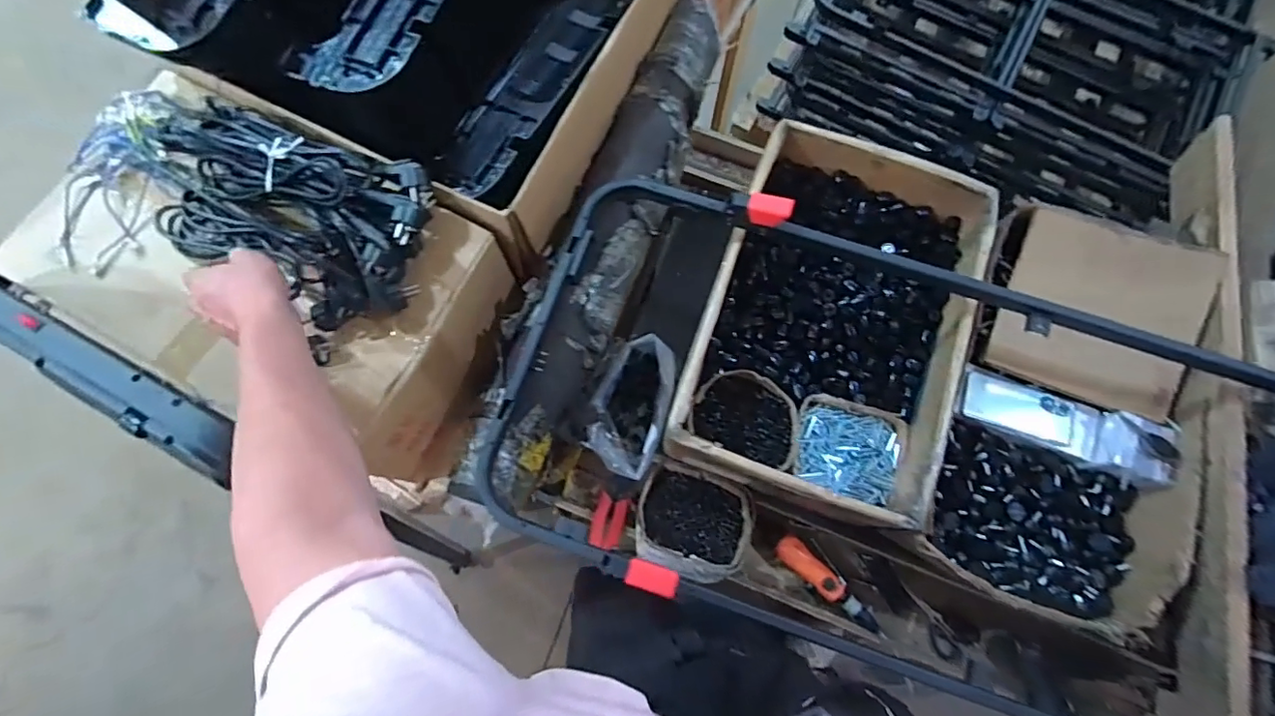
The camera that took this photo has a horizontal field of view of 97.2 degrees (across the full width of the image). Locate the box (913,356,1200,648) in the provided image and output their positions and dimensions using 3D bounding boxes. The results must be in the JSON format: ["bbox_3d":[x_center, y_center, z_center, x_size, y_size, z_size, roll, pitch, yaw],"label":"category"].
[{"bbox_3d":[0.571,0.193,0.791,0.315,0.127,0.321,20,76,6],"label":"box"}]

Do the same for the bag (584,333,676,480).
[{"bbox_3d":[-0.008,0.072,0.865,0.108,0.115,0.208,16,76,4],"label":"bag"}]

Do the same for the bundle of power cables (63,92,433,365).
[{"bbox_3d":[-0.502,-0.191,0.710,0.486,0.095,0.243,18,76,12],"label":"bundle of power cables"}]

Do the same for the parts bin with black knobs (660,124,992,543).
[{"bbox_3d":[0.286,-0.061,0.837,0.351,0.132,0.541,18,76,5],"label":"parts bin with black knobs"}]

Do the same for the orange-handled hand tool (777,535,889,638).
[{"bbox_3d":[0.297,0.350,0.858,0.191,0.028,0.037,42,79,10],"label":"orange-handled hand tool"}]

